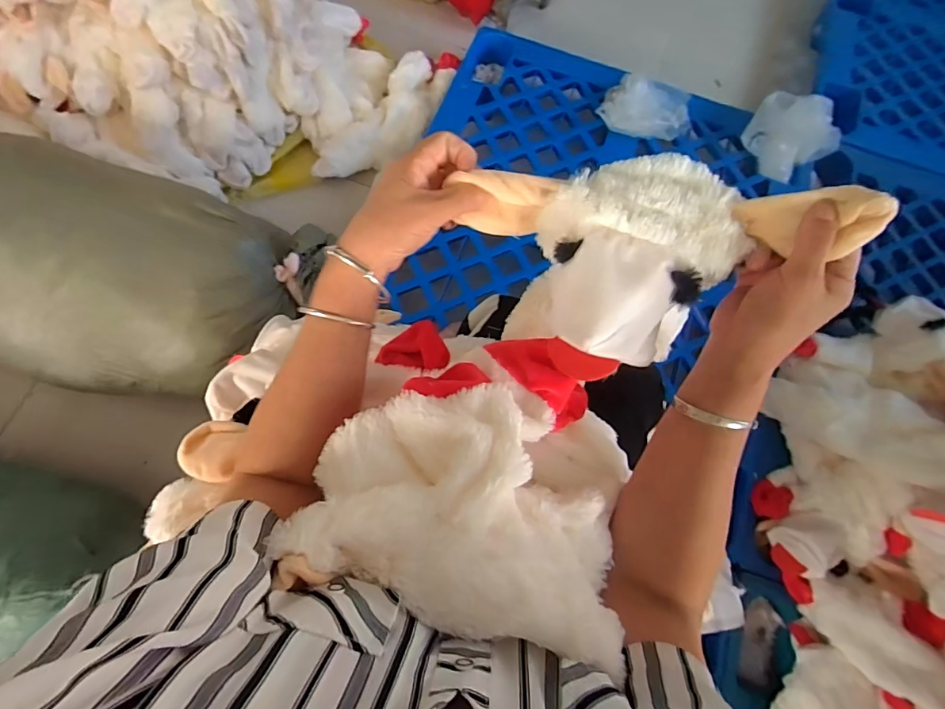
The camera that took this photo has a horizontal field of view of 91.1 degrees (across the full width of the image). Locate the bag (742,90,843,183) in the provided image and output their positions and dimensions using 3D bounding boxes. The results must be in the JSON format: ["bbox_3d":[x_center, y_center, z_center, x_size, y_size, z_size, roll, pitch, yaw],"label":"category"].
[{"bbox_3d":[0.887,-0.615,1.282,0.228,0.121,0.198,41,75,10],"label":"bag"}]

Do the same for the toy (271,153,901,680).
[{"bbox_3d":[0.059,0.044,0.371,0.239,0.153,0.361,29,73,7],"label":"toy"}]

